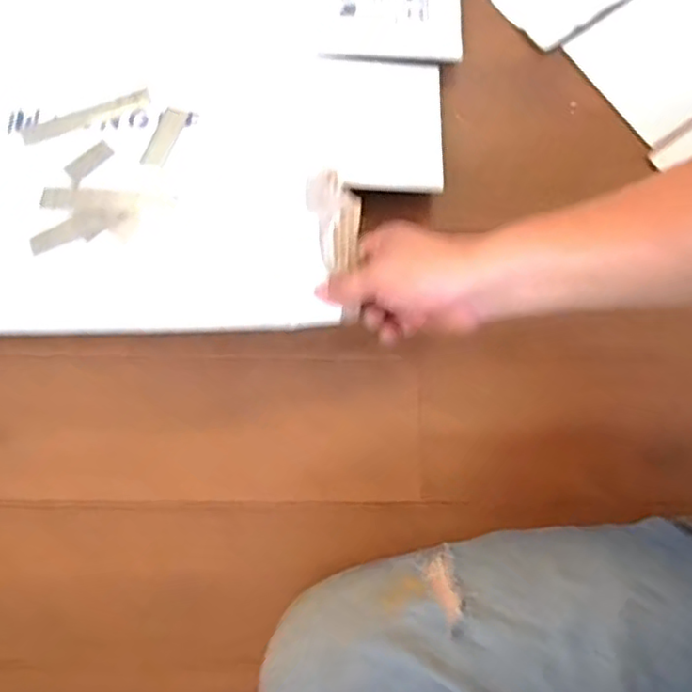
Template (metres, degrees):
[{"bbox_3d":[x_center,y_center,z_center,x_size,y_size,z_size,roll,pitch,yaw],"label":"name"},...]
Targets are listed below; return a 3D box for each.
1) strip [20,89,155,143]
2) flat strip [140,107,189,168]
[{"bbox_3d":[-0.240,-0.213,0.600,0.120,0.009,0.018,-18,77,-5],"label":"strip"},{"bbox_3d":[-0.164,-0.189,0.584,0.024,0.008,0.059,18,77,3],"label":"flat strip"}]

